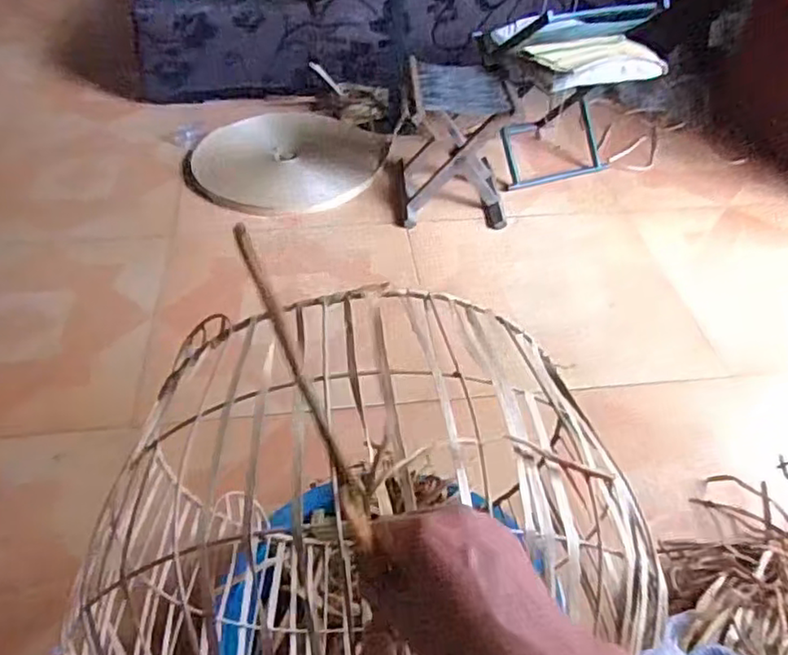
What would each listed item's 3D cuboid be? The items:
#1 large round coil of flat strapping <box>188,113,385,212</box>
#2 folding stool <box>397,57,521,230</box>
[{"bbox_3d":[-0.301,-0.465,1.824,0.545,0.050,0.440,2,45,0],"label":"large round coil of flat strapping"},{"bbox_3d":[0.154,-0.476,1.652,0.274,0.320,0.331,2,45,-1],"label":"folding stool"}]

